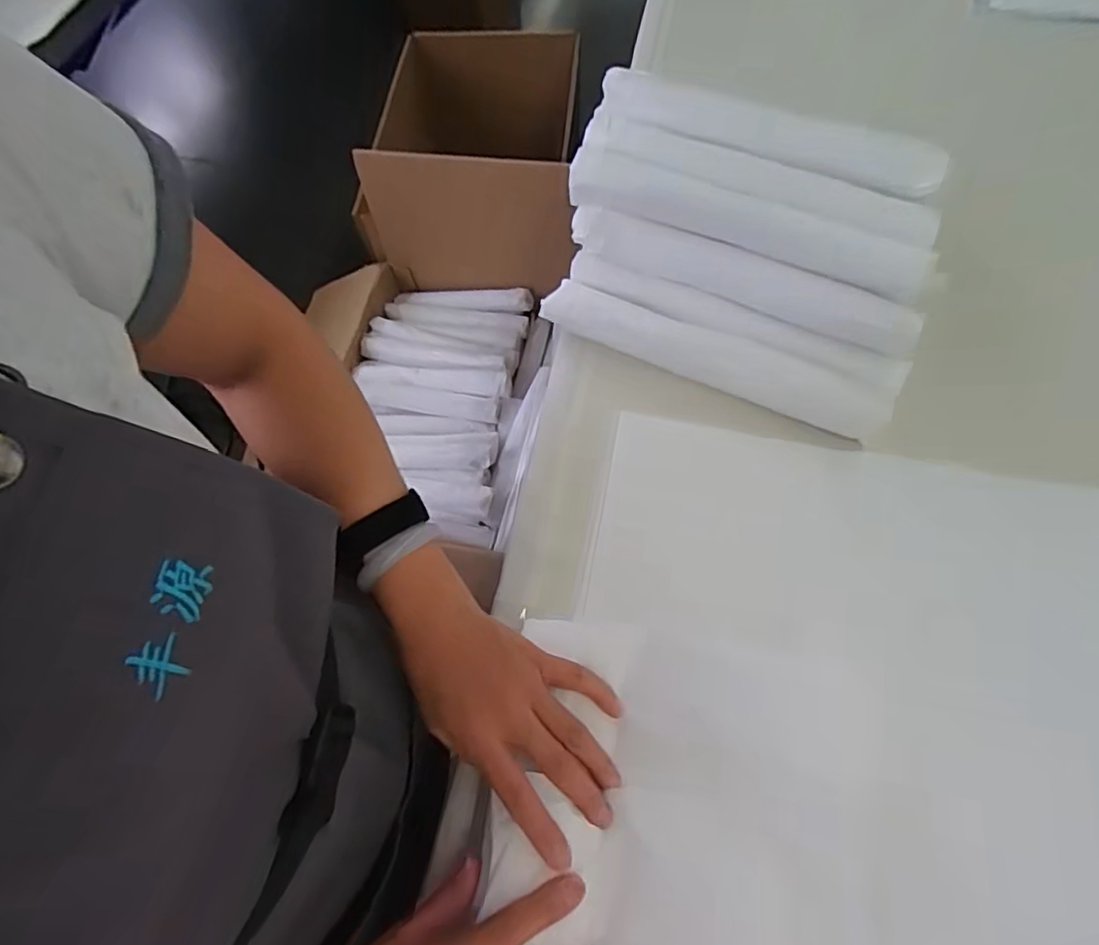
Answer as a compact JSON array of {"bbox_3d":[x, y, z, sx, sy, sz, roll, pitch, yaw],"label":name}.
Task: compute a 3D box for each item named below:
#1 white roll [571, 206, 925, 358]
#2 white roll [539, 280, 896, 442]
[{"bbox_3d":[0.158,-0.170,0.508,0.298,0.030,0.035,25,68,14],"label":"white roll"},{"bbox_3d":[0.137,-0.103,0.518,0.302,0.029,0.040,24,68,14],"label":"white roll"}]

